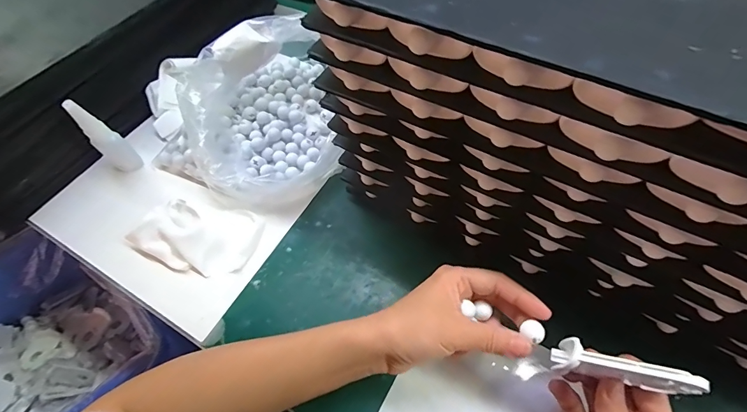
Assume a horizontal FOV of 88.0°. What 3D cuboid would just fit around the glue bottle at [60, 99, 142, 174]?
[{"bbox_3d":[-0.312,-0.084,0.446,0.032,0.111,0.034,-40,63,-22],"label":"glue bottle"}]

